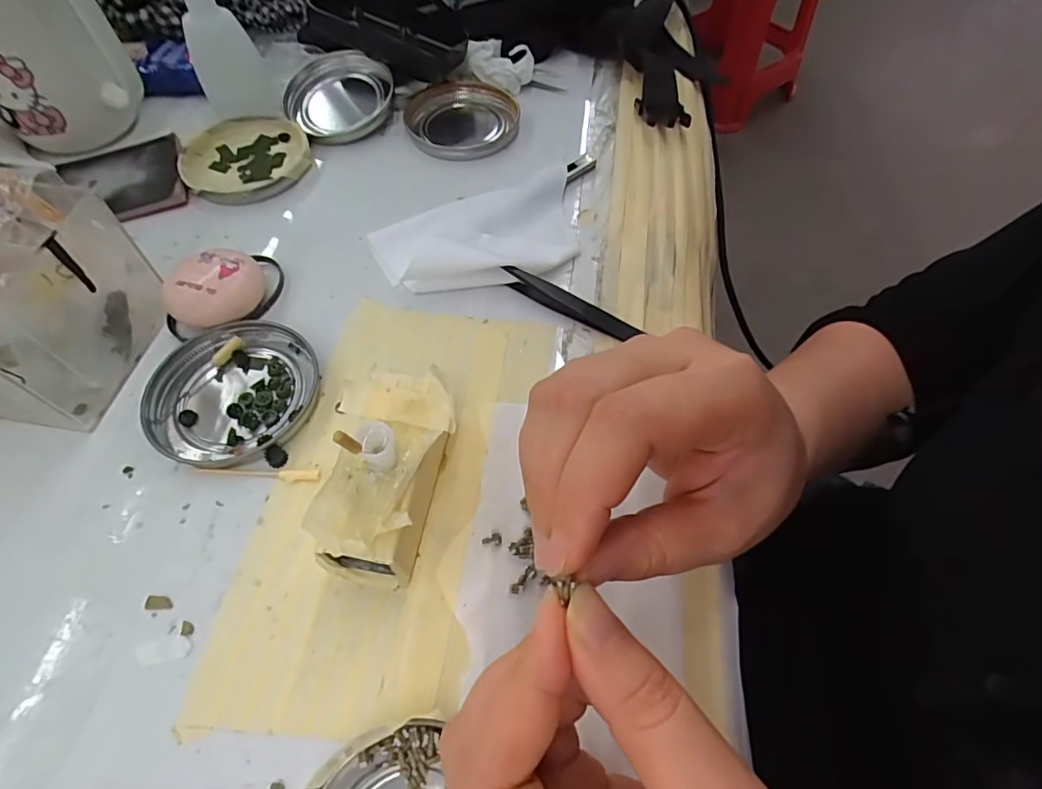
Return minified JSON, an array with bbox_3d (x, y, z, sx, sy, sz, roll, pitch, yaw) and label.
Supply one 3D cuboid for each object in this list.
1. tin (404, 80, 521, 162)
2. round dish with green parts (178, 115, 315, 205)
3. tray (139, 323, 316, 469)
[{"bbox_3d":[-0.041,-0.193,0.379,0.077,0.016,0.080,0,58,0],"label":"tin"},{"bbox_3d":[-0.180,-0.157,0.353,0.080,0.011,0.080,0,58,0],"label":"round dish with green parts"},{"bbox_3d":[-0.140,-0.002,0.260,0.077,0.009,0.075,0,58,0],"label":"tray"}]

